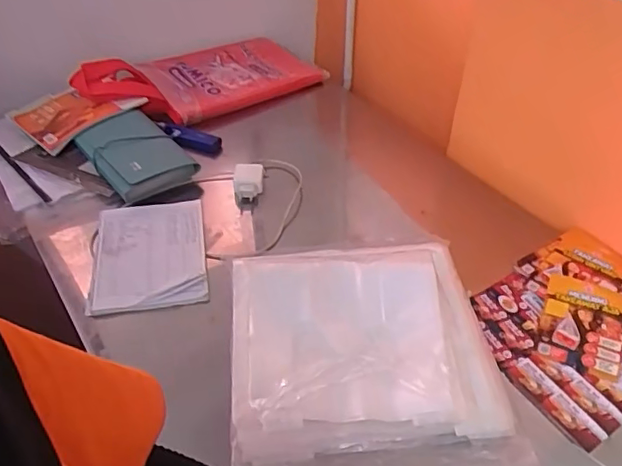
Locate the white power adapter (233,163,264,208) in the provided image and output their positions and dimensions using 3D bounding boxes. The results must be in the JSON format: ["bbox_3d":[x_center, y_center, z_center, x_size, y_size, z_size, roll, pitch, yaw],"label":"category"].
[{"bbox_3d":[-0.106,-0.082,0.958,0.050,0.038,0.080,-3,43,-4],"label":"white power adapter"}]

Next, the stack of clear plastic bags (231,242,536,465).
[{"bbox_3d":[0.063,0.144,0.688,0.324,0.063,0.350,-6,43,-7],"label":"stack of clear plastic bags"}]

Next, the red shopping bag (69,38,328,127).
[{"bbox_3d":[-0.240,-0.341,1.187,0.471,0.093,0.252,-20,47,-21],"label":"red shopping bag"}]

